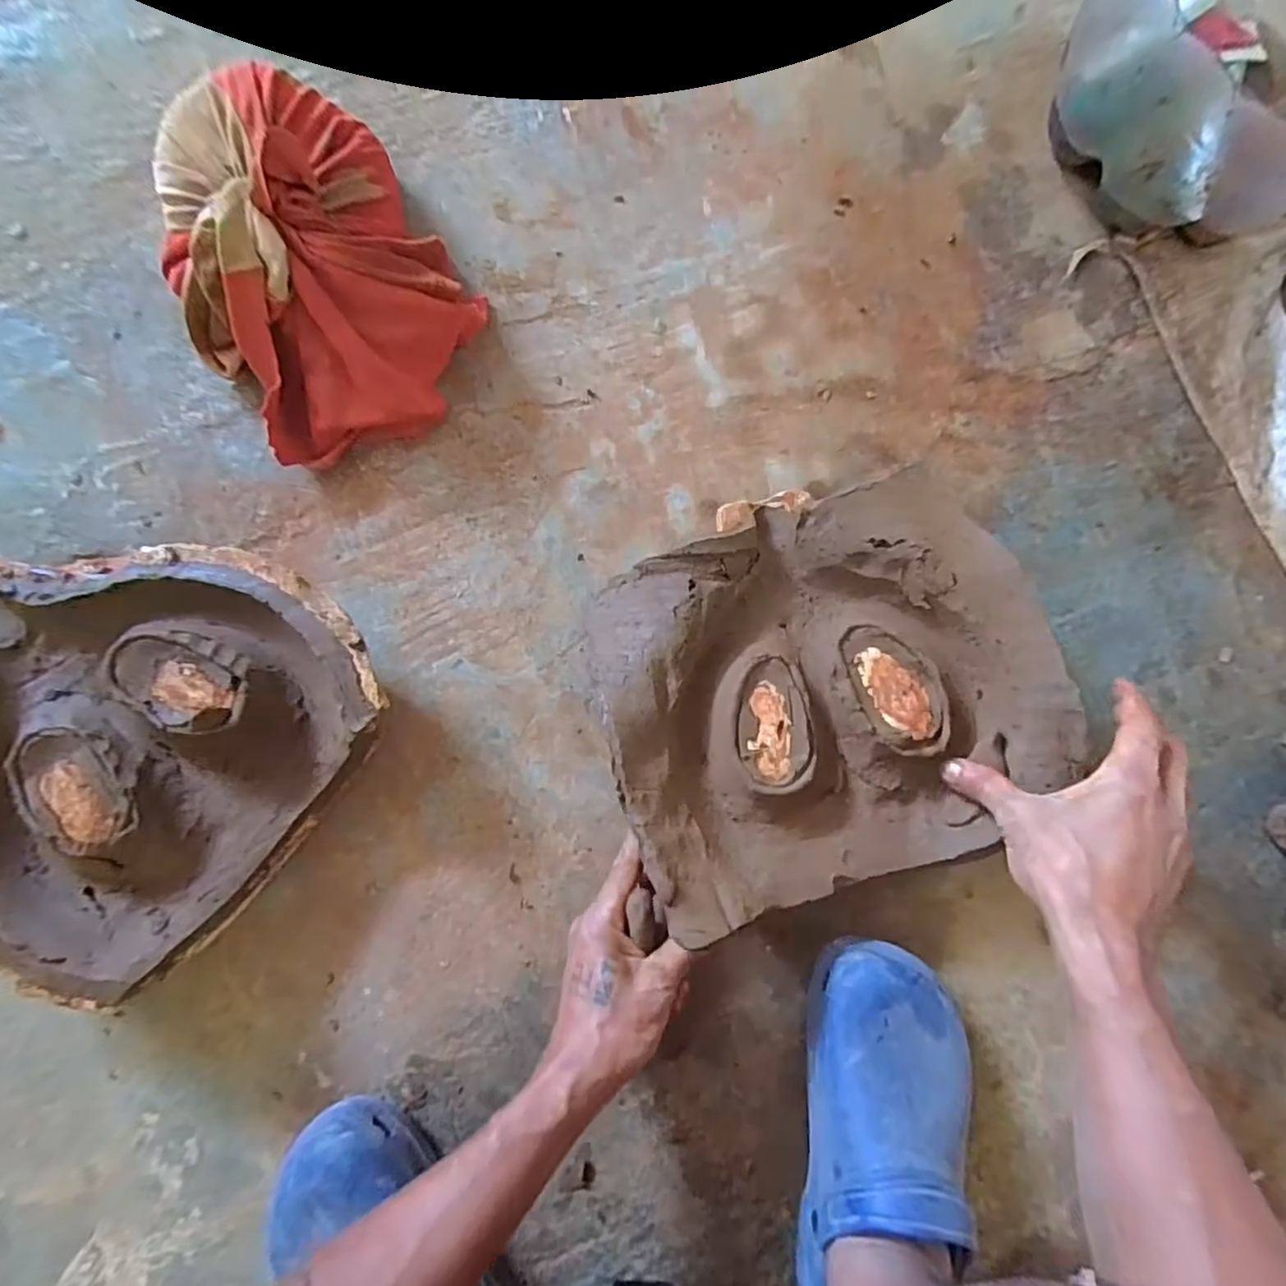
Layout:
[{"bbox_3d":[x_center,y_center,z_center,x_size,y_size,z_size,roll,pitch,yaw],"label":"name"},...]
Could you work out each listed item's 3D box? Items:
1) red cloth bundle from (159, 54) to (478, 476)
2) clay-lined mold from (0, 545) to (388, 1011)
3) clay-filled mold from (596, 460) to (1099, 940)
[{"bbox_3d":[-0.238,-0.267,0.455,0.191,0.101,0.237,-36,87,-7],"label":"red cloth bundle"},{"bbox_3d":[-0.337,0.051,0.430,0.261,0.068,0.276,40,83,1],"label":"clay-lined mold"},{"bbox_3d":[0.124,0.029,0.437,0.299,0.048,0.260,-17,85,-6],"label":"clay-filled mold"}]

